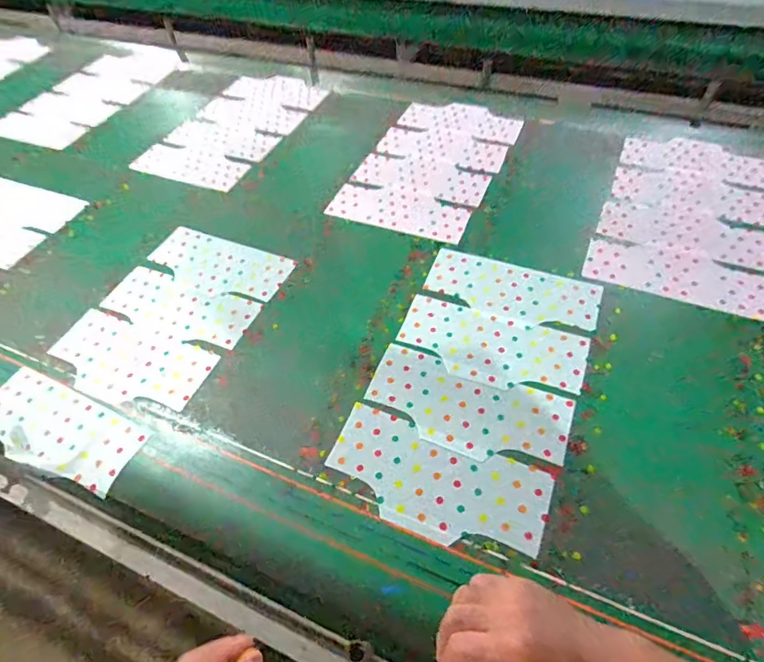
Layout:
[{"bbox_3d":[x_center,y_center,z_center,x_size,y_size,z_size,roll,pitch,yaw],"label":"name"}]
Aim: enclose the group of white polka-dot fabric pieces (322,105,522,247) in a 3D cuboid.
[{"bbox_3d":[0.120,-0.394,1.046,0.287,0.006,0.502,17,56,18],"label":"group of white polka-dot fabric pieces"}]

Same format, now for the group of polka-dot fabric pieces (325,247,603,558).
[{"bbox_3d":[0.146,0.059,0.701,0.277,0.009,0.469,18,55,17],"label":"group of polka-dot fabric pieces"}]

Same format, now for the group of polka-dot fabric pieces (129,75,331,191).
[{"bbox_3d":[-0.373,-0.535,1.201,0.294,0.008,0.493,16,56,17],"label":"group of polka-dot fabric pieces"}]

